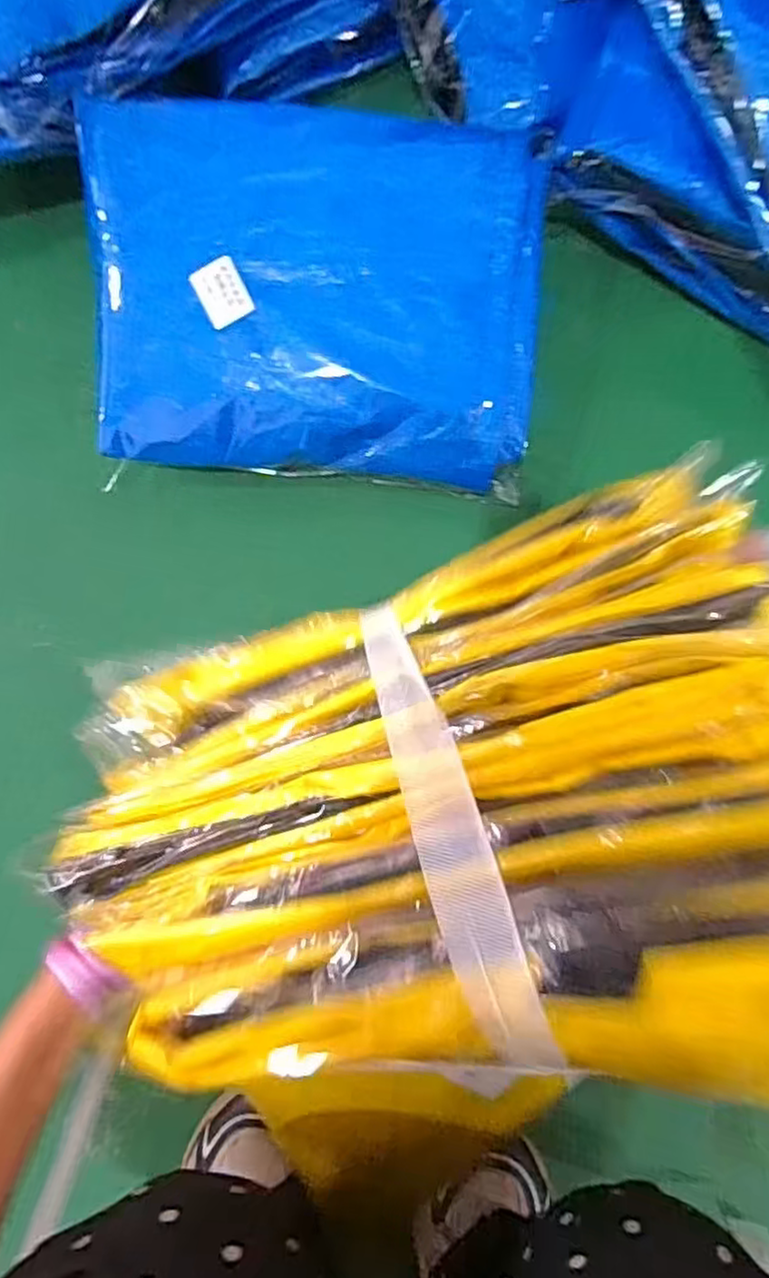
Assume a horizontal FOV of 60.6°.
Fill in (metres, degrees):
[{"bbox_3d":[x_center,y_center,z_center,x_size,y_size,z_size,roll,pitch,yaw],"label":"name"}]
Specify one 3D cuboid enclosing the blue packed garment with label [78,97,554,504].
[{"bbox_3d":[-0.049,-0.242,0.472,0.320,0.065,0.234,5,88,2],"label":"blue packed garment with label"}]

